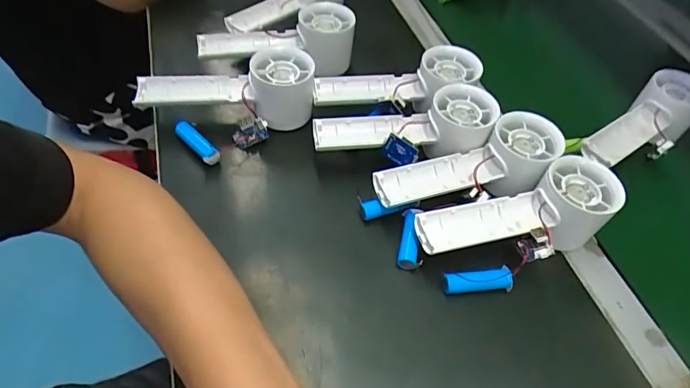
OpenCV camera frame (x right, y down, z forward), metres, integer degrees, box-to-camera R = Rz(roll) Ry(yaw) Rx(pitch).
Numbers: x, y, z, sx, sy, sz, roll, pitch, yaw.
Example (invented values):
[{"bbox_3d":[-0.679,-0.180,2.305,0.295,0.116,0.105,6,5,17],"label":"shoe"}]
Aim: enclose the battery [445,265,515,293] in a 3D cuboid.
[{"bbox_3d":[0.099,0.064,0.338,0.050,0.012,0.014,-1,52,-6],"label":"battery"}]

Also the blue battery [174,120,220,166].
[{"bbox_3d":[-0.131,-0.045,0.403,0.015,0.013,0.058,-33,61,-27],"label":"blue battery"}]

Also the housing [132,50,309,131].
[{"bbox_3d":[-0.109,-0.098,0.422,0.158,0.055,0.058,2,51,-4],"label":"housing"}]

